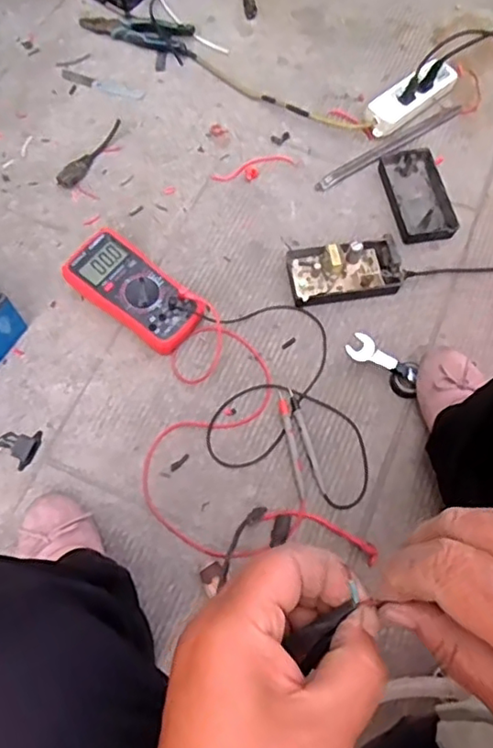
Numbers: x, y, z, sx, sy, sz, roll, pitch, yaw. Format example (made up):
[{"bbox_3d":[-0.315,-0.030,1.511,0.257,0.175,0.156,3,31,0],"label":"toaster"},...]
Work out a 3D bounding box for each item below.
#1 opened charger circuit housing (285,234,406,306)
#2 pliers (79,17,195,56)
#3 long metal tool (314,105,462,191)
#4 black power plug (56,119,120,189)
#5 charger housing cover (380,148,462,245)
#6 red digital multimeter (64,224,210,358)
[{"bbox_3d":[0.135,-0.143,0.827,0.145,0.050,0.082,-11,68,-5],"label":"opened charger circuit housing"},{"bbox_3d":[-0.190,-0.577,1.008,0.195,0.023,0.055,11,68,4],"label":"pliers"},{"bbox_3d":[0.231,-0.361,0.939,0.287,0.008,0.024,-33,72,-13],"label":"long metal tool"},{"bbox_3d":[-0.242,-0.343,0.917,0.030,0.021,0.143,24,69,9],"label":"black power plug"},{"bbox_3d":[0.253,-0.270,0.888,0.088,0.026,0.157,-9,68,-4],"label":"charger housing cover"},{"bbox_3d":[-0.152,-0.108,0.808,0.196,0.051,0.093,38,72,14],"label":"red digital multimeter"}]

